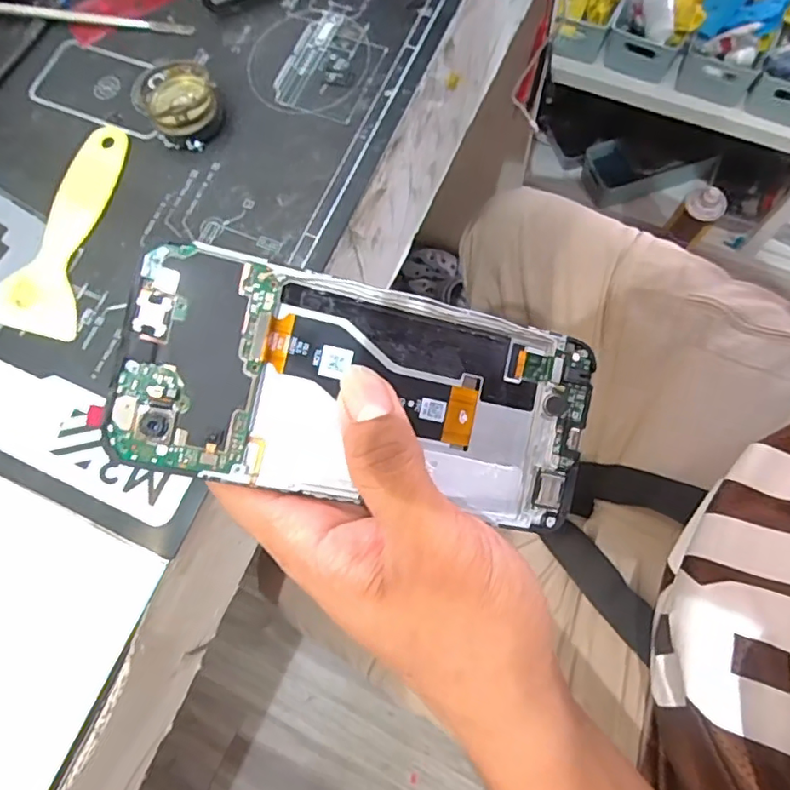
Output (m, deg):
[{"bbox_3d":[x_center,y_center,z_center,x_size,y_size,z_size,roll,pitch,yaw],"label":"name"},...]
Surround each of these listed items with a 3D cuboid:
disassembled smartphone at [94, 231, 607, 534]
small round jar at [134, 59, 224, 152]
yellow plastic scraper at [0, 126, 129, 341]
[{"bbox_3d":[-0.007,0.000,0.195,0.159,0.008,0.072,12,88,-15],"label":"disassembled smartphone"},{"bbox_3d":[-0.116,-0.158,0.309,0.040,0.024,0.042,-1,75,4],"label":"small round jar"},{"bbox_3d":[-0.177,-0.091,0.306,0.050,0.004,0.122,12,76,8],"label":"yellow plastic scraper"}]

